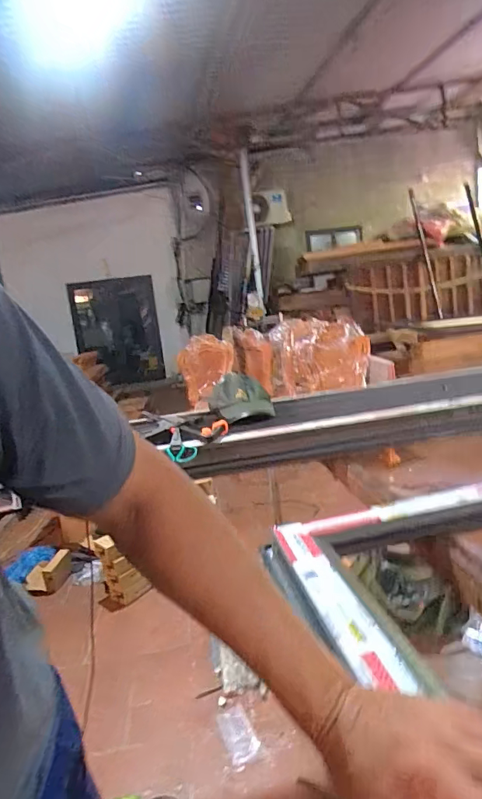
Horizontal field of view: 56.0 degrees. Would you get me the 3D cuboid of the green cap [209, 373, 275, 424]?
[{"bbox_3d":[-0.005,-0.015,1.325,0.170,0.095,0.233,-7,10,-1],"label":"green cap"}]

